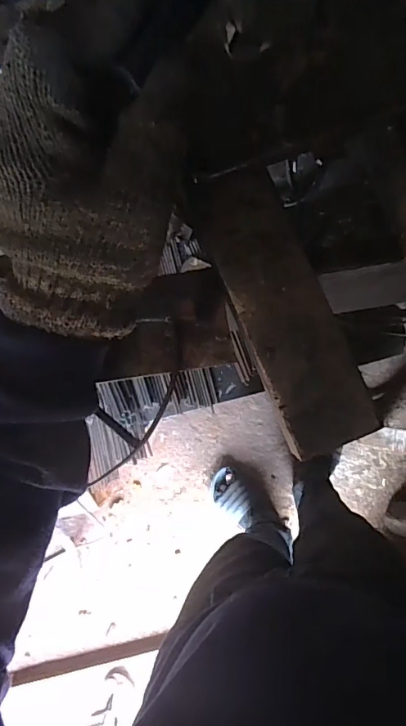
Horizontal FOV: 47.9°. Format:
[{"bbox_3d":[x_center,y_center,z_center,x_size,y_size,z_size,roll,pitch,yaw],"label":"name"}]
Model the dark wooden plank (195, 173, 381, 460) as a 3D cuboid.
[{"bbox_3d":[0.044,-0.030,0.253,0.050,0.010,0.159,-22,84,4],"label":"dark wooden plank"}]

